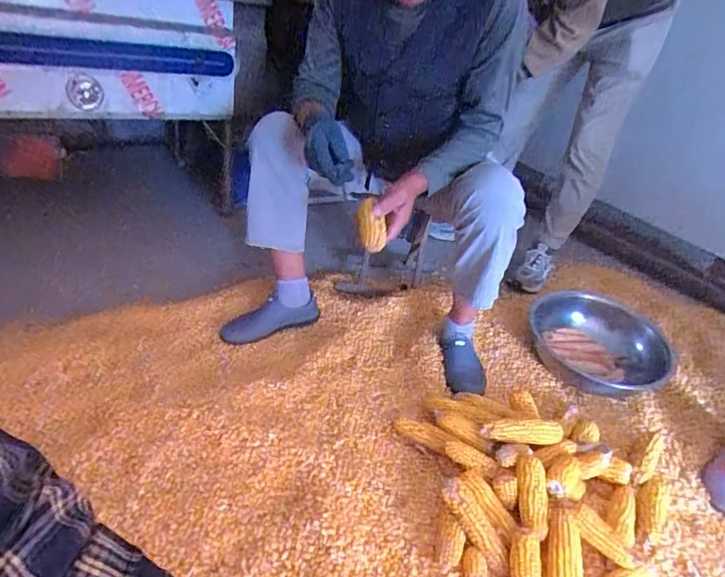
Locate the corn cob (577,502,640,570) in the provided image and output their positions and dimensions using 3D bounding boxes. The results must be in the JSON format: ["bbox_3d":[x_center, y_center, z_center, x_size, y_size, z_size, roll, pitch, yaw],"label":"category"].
[{"bbox_3d":[0.393,0.405,0.787,0.099,0.035,0.044,33,40,33],"label":"corn cob"}]

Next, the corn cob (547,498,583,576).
[{"bbox_3d":[0.317,0.426,0.769,0.052,0.042,0.196,11,50,8],"label":"corn cob"}]

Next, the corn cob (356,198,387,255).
[{"bbox_3d":[0.019,-0.132,1.022,0.048,0.111,0.056,0,23,33],"label":"corn cob"}]

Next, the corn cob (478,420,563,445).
[{"bbox_3d":[0.311,0.281,0.959,0.159,0.045,0.043,7,33,-2],"label":"corn cob"}]

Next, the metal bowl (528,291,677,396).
[{"bbox_3d":[0.637,0.133,1.348,0.303,0.123,0.398,11,30,7],"label":"metal bowl"}]

